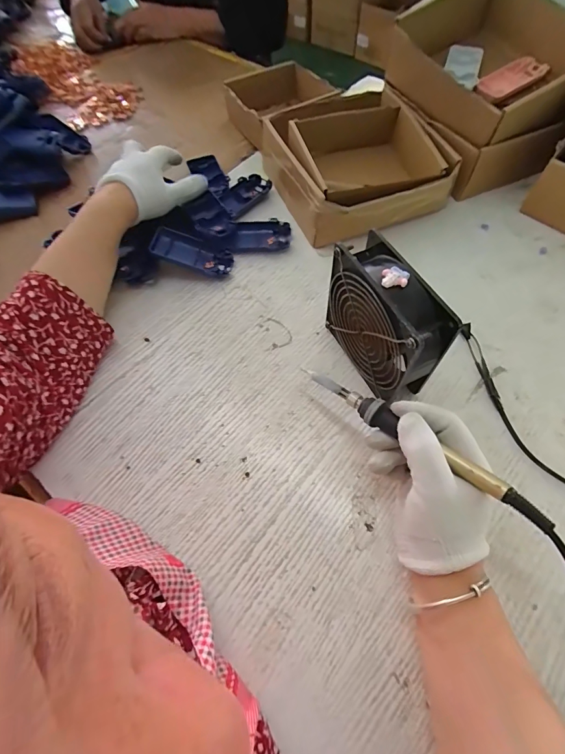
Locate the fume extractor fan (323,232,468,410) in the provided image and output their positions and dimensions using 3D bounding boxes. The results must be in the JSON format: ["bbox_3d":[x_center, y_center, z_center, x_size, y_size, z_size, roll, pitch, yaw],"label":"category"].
[{"bbox_3d":[0.093,-0.048,0.346,0.045,0.125,0.122,-24,63,-10],"label":"fume extractor fan"}]

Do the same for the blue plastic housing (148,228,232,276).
[{"bbox_3d":[-0.109,-0.149,0.455,0.095,0.017,0.037,15,59,-20],"label":"blue plastic housing"}]

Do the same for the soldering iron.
[{"bbox_3d":[0.097,0.044,0.290,0.207,0.017,0.016,35,68,31],"label":"soldering iron"}]

